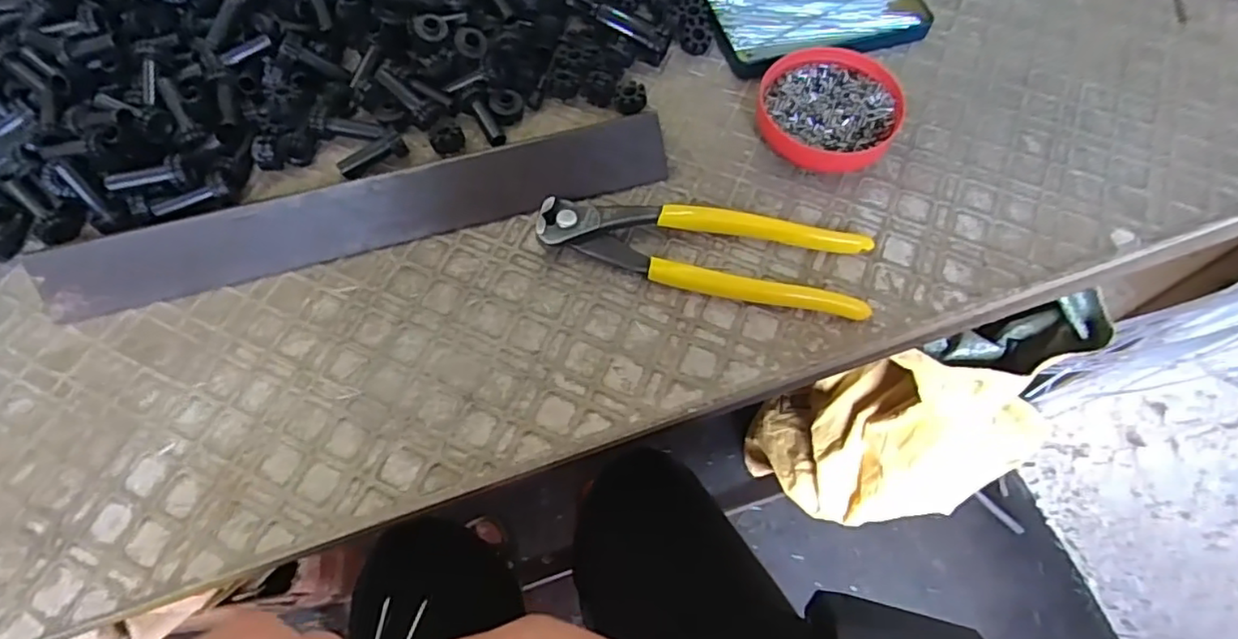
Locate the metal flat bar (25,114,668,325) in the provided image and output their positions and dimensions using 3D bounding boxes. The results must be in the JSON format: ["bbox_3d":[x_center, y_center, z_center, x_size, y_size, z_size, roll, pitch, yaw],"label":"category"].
[{"bbox_3d":[-0.129,-0.055,0.324,0.310,0.038,0.009,-14,22,-6],"label":"metal flat bar"}]

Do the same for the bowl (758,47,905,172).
[{"bbox_3d":[0.121,-0.120,0.357,0.076,0.021,0.072,0,65,-1],"label":"bowl"}]

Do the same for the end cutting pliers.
[{"bbox_3d":[0.042,-0.038,0.320,0.165,0.014,0.051,10,65,4],"label":"end cutting pliers"}]

